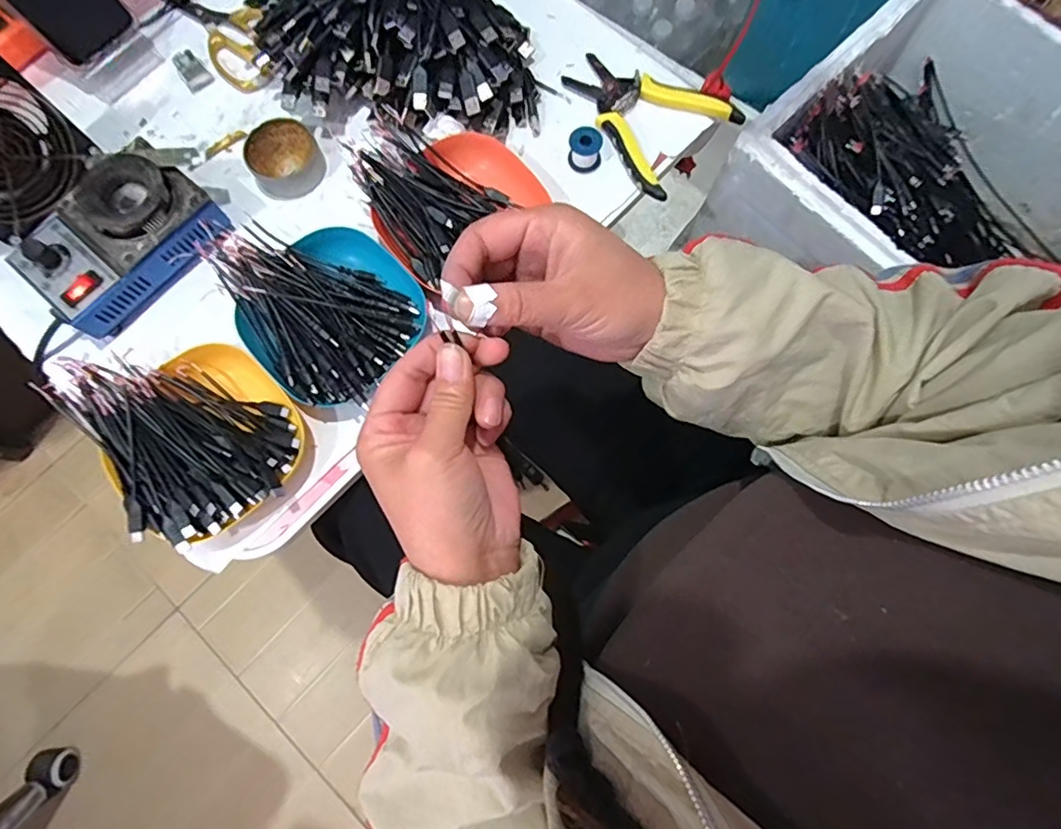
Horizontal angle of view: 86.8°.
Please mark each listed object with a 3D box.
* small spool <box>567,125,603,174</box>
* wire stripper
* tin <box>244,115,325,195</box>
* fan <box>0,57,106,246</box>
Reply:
[{"bbox_3d":[0.050,-0.242,0.513,0.030,0.024,0.031,4,77,0],"label":"small spool"},{"bbox_3d":[0.102,-0.286,0.527,0.155,0.017,0.114,43,81,8],"label":"wire stripper"},{"bbox_3d":[-0.224,-0.235,0.514,0.062,0.027,0.062,0,77,0],"label":"tin"},{"bbox_3d":[-0.439,-0.215,0.468,0.032,0.101,0.117,28,79,25],"label":"fan"}]

